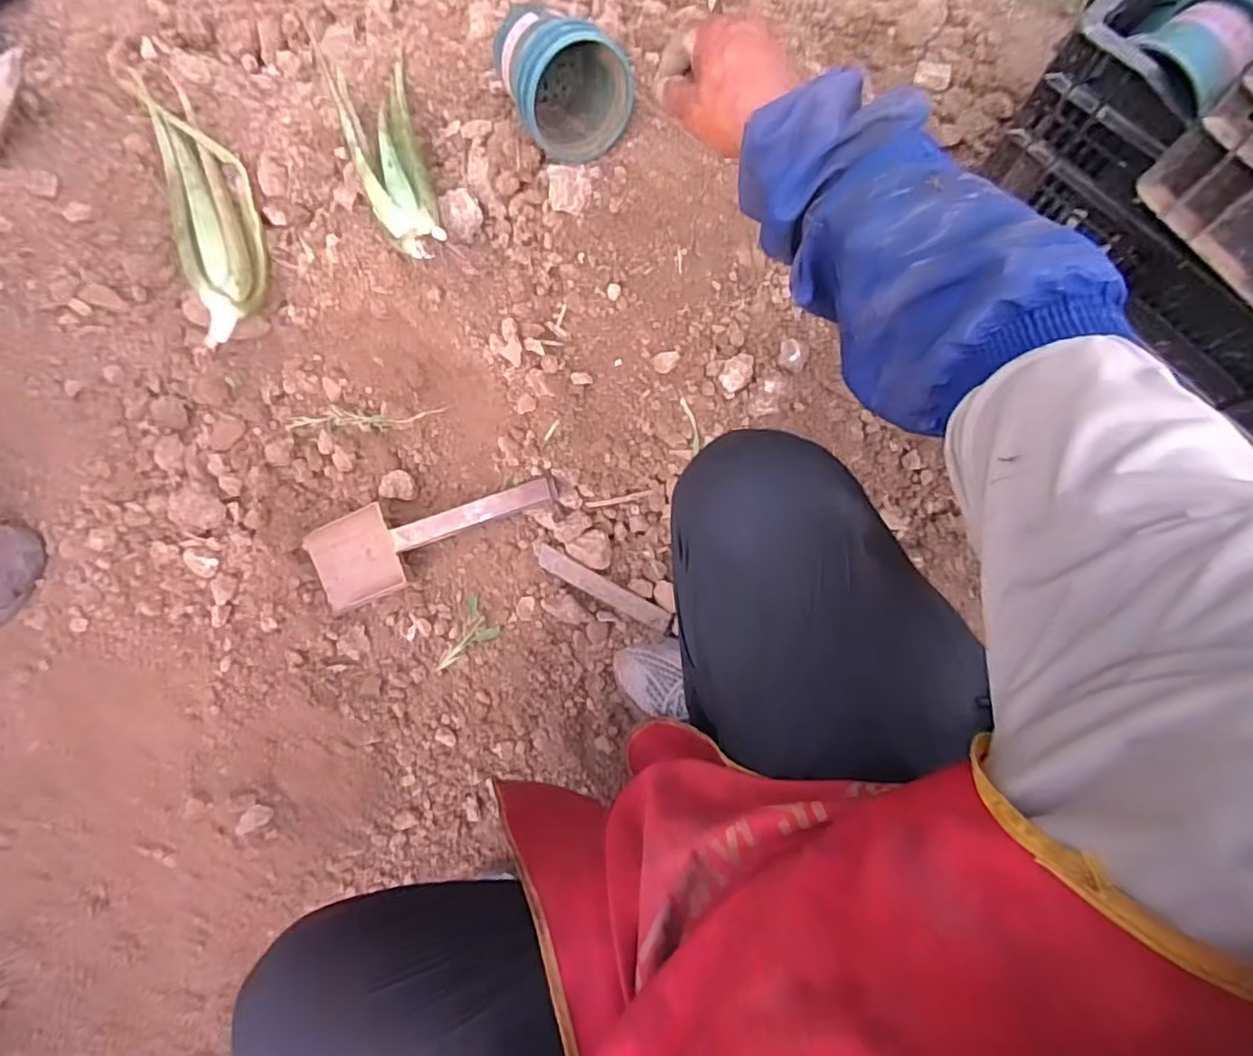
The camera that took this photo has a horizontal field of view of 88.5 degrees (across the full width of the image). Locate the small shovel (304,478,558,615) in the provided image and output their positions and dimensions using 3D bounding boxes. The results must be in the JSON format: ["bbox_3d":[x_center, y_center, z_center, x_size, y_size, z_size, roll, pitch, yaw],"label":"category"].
[{"bbox_3d":[-0.205,0.009,0.673,0.271,0.035,0.090,-17,77,15],"label":"small shovel"}]

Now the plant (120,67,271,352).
[{"bbox_3d":[-0.446,-0.347,0.690,0.093,0.062,0.335,-23,78,-3],"label":"plant"}]

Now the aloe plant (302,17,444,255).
[{"bbox_3d":[-0.228,-0.375,0.622,0.082,0.046,0.306,-23,66,-3],"label":"aloe plant"}]

